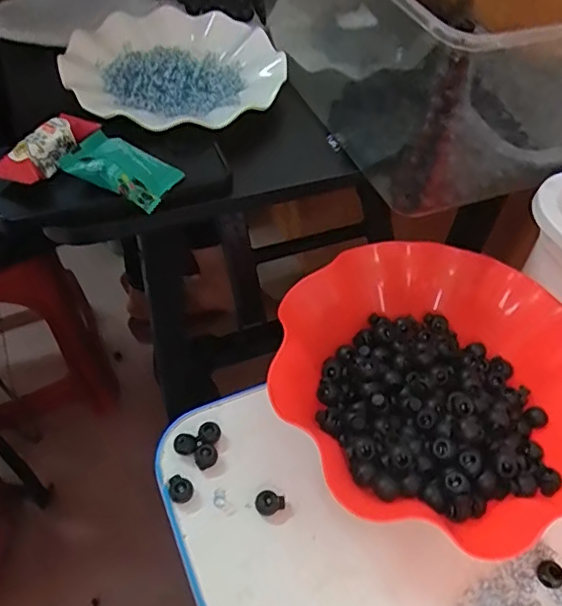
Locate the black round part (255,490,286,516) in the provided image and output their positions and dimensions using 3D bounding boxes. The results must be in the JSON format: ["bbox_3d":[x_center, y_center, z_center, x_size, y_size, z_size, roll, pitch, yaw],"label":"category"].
[{"bbox_3d":[-0.007,0.131,0.364,0.019,0.007,0.015,9,52,2],"label":"black round part"}]

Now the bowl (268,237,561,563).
[{"bbox_3d":[0.106,0.059,0.394,0.214,0.063,0.213,2,52,-3],"label":"bowl"}]

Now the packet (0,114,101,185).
[{"bbox_3d":[-0.160,-0.105,0.383,0.025,0.034,0.076,35,57,20],"label":"packet"}]

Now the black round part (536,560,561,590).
[{"bbox_3d":[0.169,0.170,0.348,0.015,0.008,0.016,2,52,-3],"label":"black round part"}]

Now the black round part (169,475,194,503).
[{"bbox_3d":[-0.066,0.122,0.366,0.015,0.010,0.017,-11,54,-14],"label":"black round part"}]

